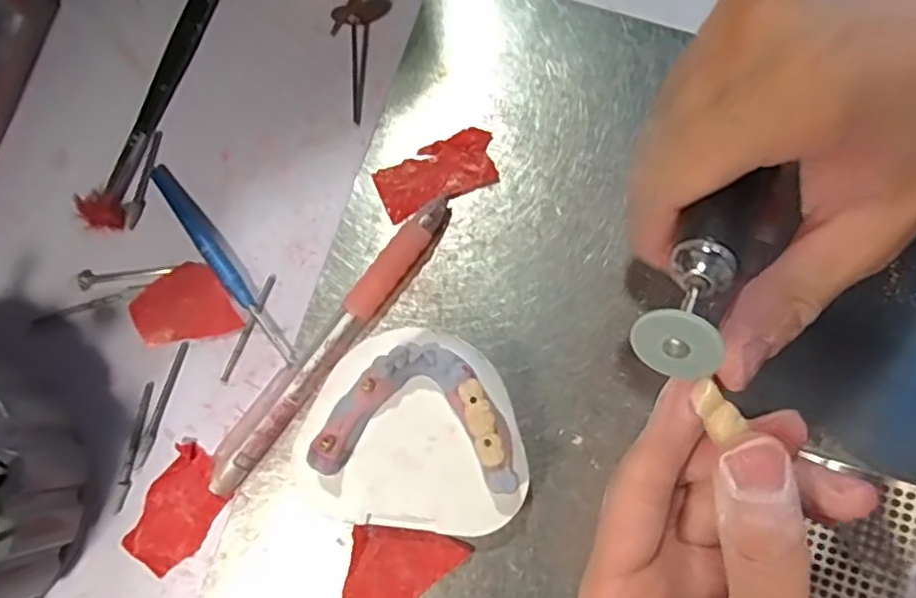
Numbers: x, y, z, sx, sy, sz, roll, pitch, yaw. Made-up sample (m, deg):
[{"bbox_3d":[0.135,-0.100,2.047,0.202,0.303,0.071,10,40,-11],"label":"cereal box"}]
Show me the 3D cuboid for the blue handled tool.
[{"bbox_3d":[-0.092,-0.014,0.256,0.009,0.006,0.096,-35,81,-5],"label":"blue handled tool"}]

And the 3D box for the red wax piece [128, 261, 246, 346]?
[{"bbox_3d":[-0.106,0.005,0.254,0.036,0.004,0.033,-32,81,-4],"label":"red wax piece"}]

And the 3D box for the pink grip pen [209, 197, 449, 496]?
[{"bbox_3d":[-0.048,0.015,0.246,0.016,0.012,0.130,37,83,7],"label":"pink grip pen"}]

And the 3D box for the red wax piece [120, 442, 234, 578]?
[{"bbox_3d":[-0.103,0.078,0.241,0.026,0.005,0.043,33,82,7],"label":"red wax piece"}]

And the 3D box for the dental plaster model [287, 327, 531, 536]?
[{"bbox_3d":[-0.015,0.045,0.229,0.077,0.031,0.066,5,80,2],"label":"dental plaster model"}]

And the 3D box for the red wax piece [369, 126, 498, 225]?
[{"bbox_3d":[-0.008,-0.049,0.258,0.047,0.005,0.024,-22,80,-3],"label":"red wax piece"}]

